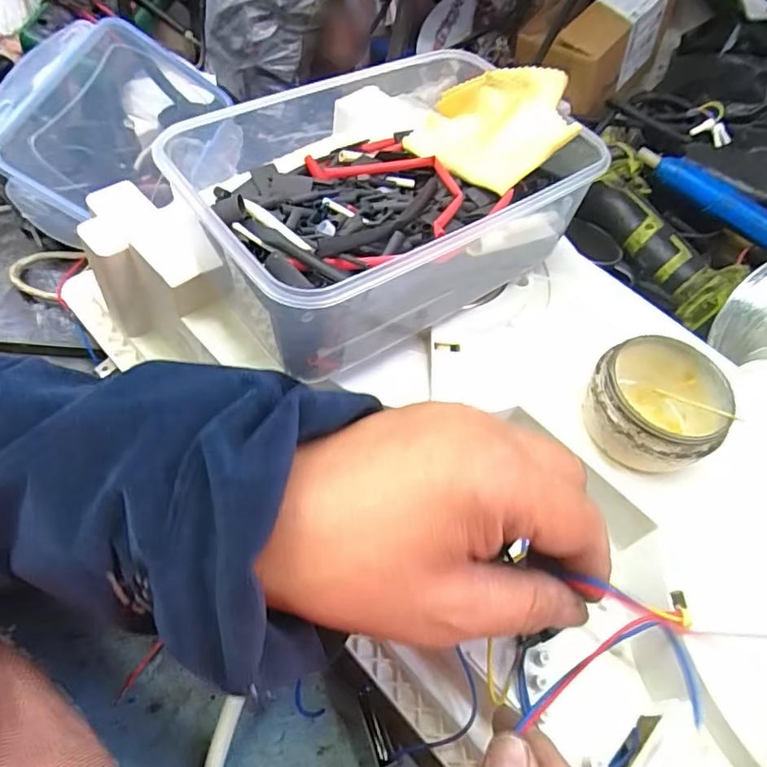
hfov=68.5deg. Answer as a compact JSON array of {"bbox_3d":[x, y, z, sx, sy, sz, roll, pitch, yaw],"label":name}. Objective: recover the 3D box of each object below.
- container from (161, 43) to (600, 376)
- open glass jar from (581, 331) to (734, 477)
[{"bbox_3d":[0.004,-0.091,0.299,0.203,0.081,0.128,-30,61,-25],"label":"container"},{"bbox_3d":[0.128,0.011,0.270,0.059,0.034,0.062,3,53,-3],"label":"open glass jar"}]

